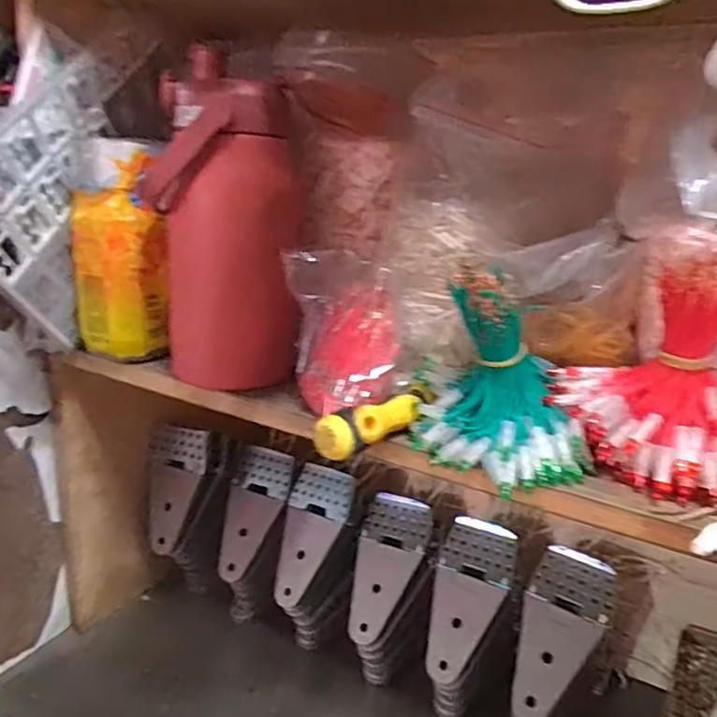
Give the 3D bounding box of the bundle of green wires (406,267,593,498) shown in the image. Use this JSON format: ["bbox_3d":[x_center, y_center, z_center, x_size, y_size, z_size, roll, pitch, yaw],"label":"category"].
[{"bbox_3d":[0.083,0.011,0.351,0.100,0.105,0.068,8,18,21],"label":"bundle of green wires"}]

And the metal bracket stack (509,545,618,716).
[{"bbox_3d":[0.167,0.251,0.524,0.065,0.169,0.049,14,-16,36],"label":"metal bracket stack"}]

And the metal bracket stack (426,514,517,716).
[{"bbox_3d":[0.097,0.233,0.558,0.064,0.169,0.037,9,-20,25],"label":"metal bracket stack"}]

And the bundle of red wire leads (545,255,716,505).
[{"bbox_3d":[0.166,0.008,0.340,0.064,0.115,0.104,-13,22,-41],"label":"bundle of red wire leads"}]

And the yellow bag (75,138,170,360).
[{"bbox_3d":[-0.187,-0.083,0.483,0.063,0.161,0.048,-7,18,-27],"label":"yellow bag"}]

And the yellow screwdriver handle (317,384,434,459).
[{"bbox_3d":[0.016,0.037,0.375,0.025,0.023,0.089,17,22,42],"label":"yellow screwdriver handle"}]

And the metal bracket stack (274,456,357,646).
[{"bbox_3d":[-0.047,0.201,0.629,0.071,0.183,0.052,9,-9,22],"label":"metal bracket stack"}]

